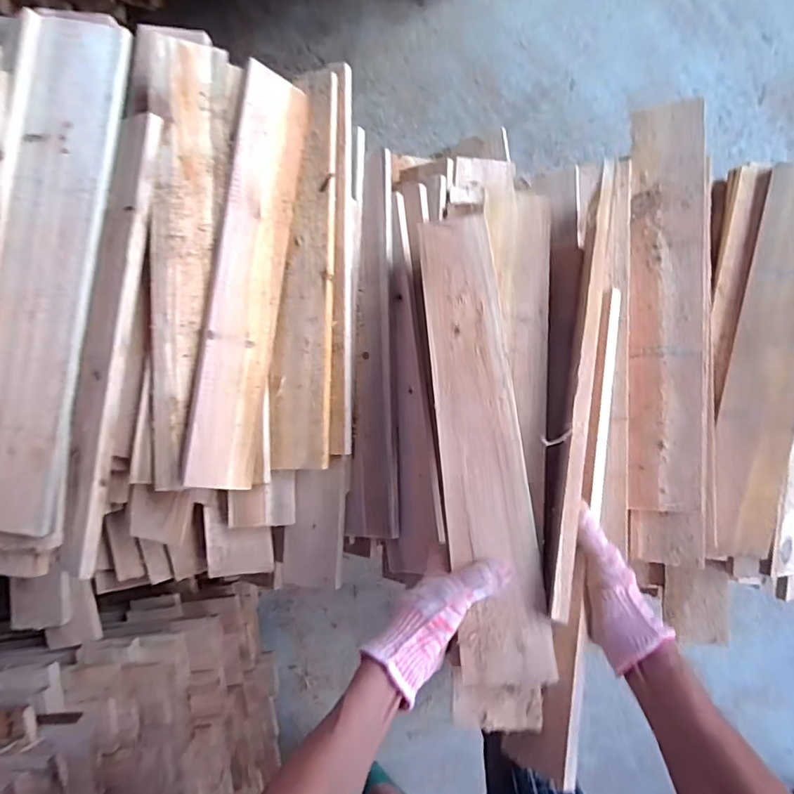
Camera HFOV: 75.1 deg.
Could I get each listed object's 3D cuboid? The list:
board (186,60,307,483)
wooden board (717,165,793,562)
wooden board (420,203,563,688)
[{"bbox_3d":[-0.174,-0.139,0.618,0.010,0.084,0.490,4,85,48],"label":"board"},{"bbox_3d":[0.466,-0.042,0.645,0.088,0.028,0.480,10,92,6],"label":"wooden board"},{"bbox_3d":[0.081,0.023,0.528,0.083,0.010,0.477,-8,71,8],"label":"wooden board"}]

